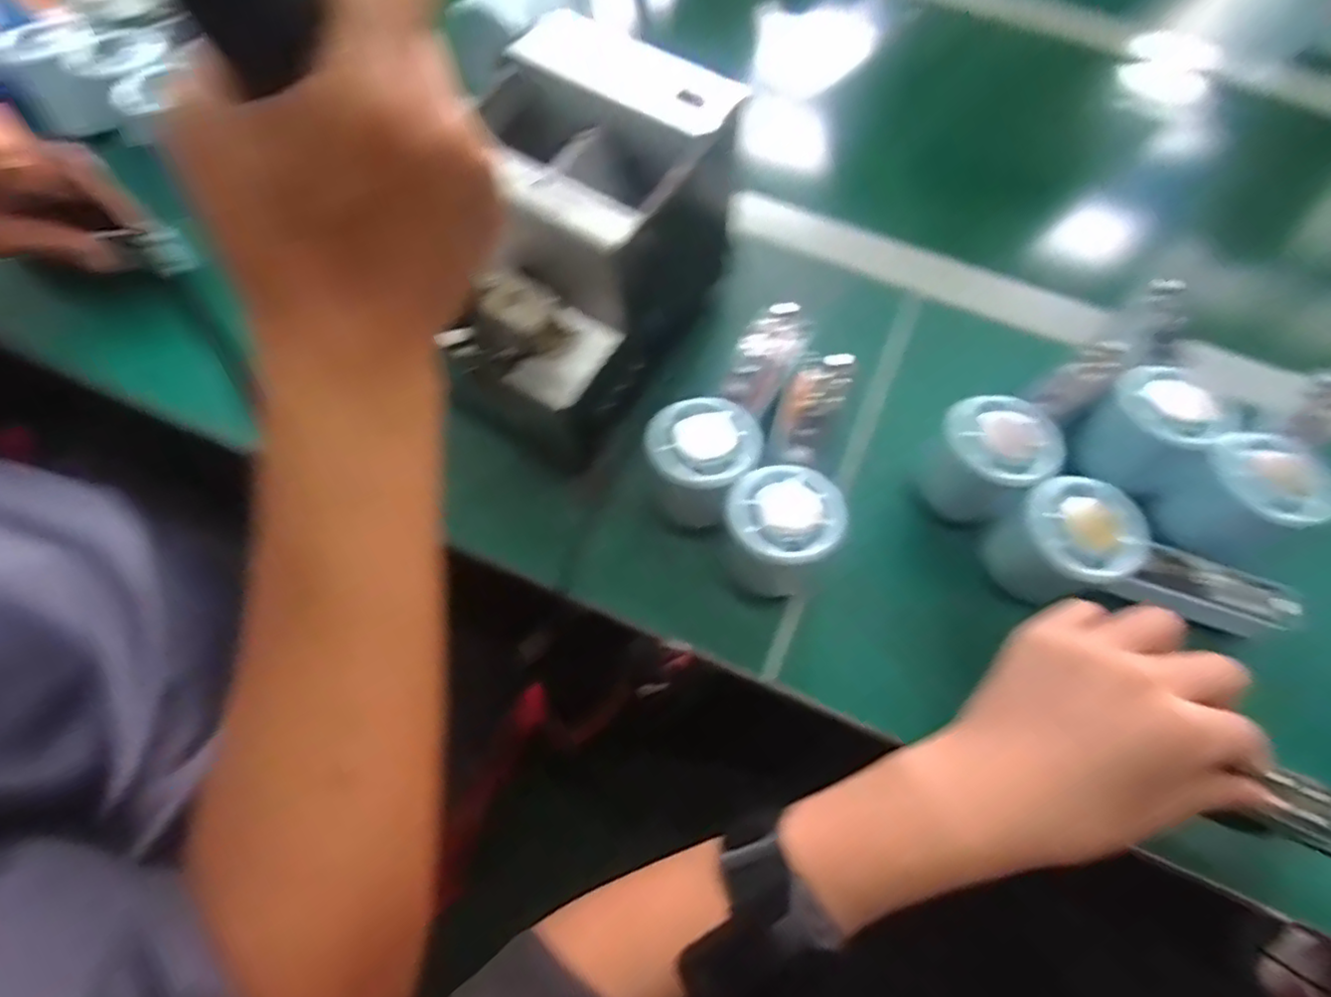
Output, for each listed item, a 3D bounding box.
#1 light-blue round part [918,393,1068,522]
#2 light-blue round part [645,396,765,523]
[{"bbox_3d":[0.186,-0.023,0.391,0.059,0.055,0.061,-36,71,-15],"label":"light-blue round part"},{"bbox_3d":[0.020,-0.020,0.392,0.061,0.063,0.057,0,66,-1],"label":"light-blue round part"}]

